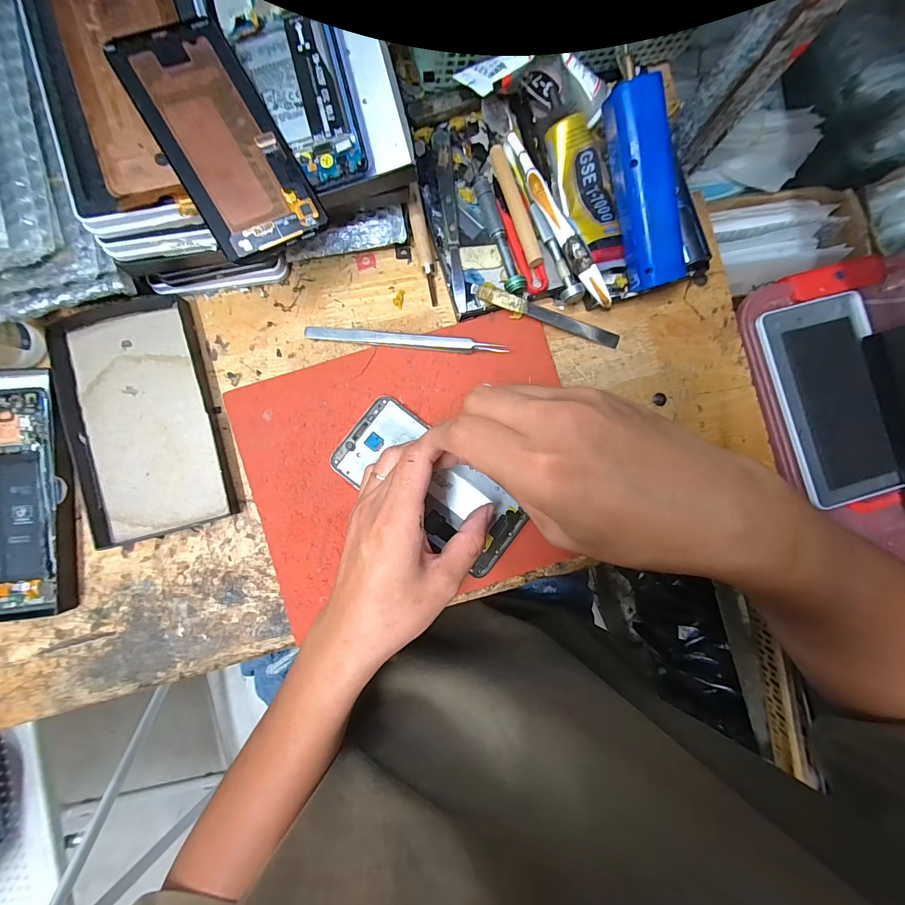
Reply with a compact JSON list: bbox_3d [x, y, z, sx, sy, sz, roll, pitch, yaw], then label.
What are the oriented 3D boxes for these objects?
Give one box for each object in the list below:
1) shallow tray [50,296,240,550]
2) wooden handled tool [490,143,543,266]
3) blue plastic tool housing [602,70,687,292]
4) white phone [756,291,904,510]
[{"bbox_3d":[-0.231,-0.025,0.293,0.100,0.017,0.173,-14,90,-4],"label":"shallow tray"},{"bbox_3d":[0.049,-0.192,0.305,0.011,0.014,0.099,-18,91,-4],"label":"wooden handled tool"},{"bbox_3d":[0.139,-0.188,0.284,0.029,0.028,0.128,-20,108,-4],"label":"blue plastic tool housing"},{"bbox_3d":[0.351,-0.049,0.363,0.099,0.015,0.185,-15,90,-4],"label":"white phone"}]

